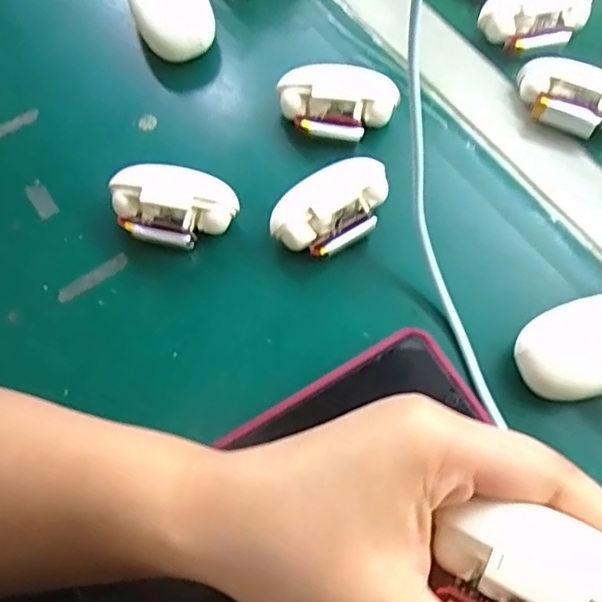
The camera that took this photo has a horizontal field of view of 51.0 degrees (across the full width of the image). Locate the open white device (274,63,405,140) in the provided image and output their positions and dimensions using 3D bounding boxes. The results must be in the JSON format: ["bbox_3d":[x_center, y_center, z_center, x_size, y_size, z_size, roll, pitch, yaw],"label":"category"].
[{"bbox_3d":[0.021,-0.108,0.351,0.063,0.027,0.039,-3,69,-2],"label":"open white device"}]

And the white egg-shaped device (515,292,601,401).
[{"bbox_3d":[0.135,0.022,0.300,0.065,0.027,0.043,-17,70,-7],"label":"white egg-shaped device"}]

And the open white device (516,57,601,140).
[{"bbox_3d":[0.154,-0.111,0.357,0.064,0.024,0.038,20,70,7],"label":"open white device"}]

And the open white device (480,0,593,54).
[{"bbox_3d":[0.142,-0.169,0.377,0.063,0.025,0.038,-16,70,-6],"label":"open white device"}]

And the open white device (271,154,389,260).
[{"bbox_3d":[0.017,-0.046,0.329,0.065,0.028,0.037,-28,72,-11],"label":"open white device"}]

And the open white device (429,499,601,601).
[{"bbox_3d":[0.069,0.080,0.176,0.061,0.023,0.036,32,72,11],"label":"open white device"}]

